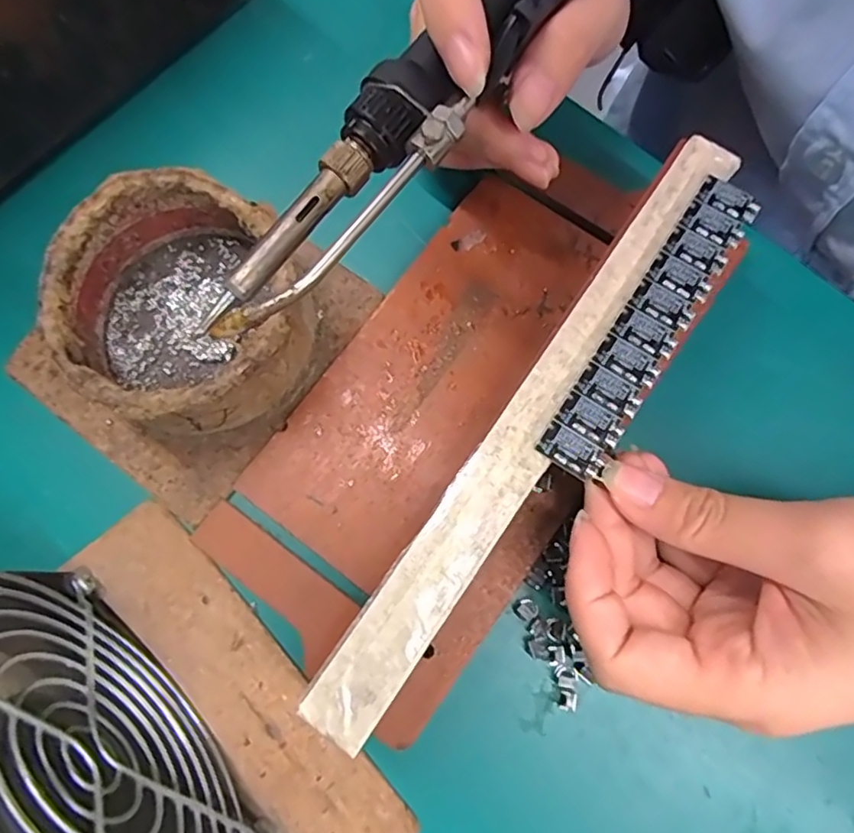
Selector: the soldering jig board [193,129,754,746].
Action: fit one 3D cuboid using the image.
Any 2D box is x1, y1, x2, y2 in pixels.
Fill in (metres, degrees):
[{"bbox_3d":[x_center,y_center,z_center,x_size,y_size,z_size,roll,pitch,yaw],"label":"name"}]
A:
[{"bbox_3d":[0.015,-0.011,0.203,0.098,0.042,0.206,36,80,8],"label":"soldering jig board"}]

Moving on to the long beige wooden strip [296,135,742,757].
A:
[{"bbox_3d":[0.034,-0.001,0.183,0.020,0.006,0.215,35,78,8],"label":"long beige wooden strip"}]

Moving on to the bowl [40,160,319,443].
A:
[{"bbox_3d":[-0.080,-0.035,0.209,0.091,0.038,0.077,40,81,9],"label":"bowl"}]

